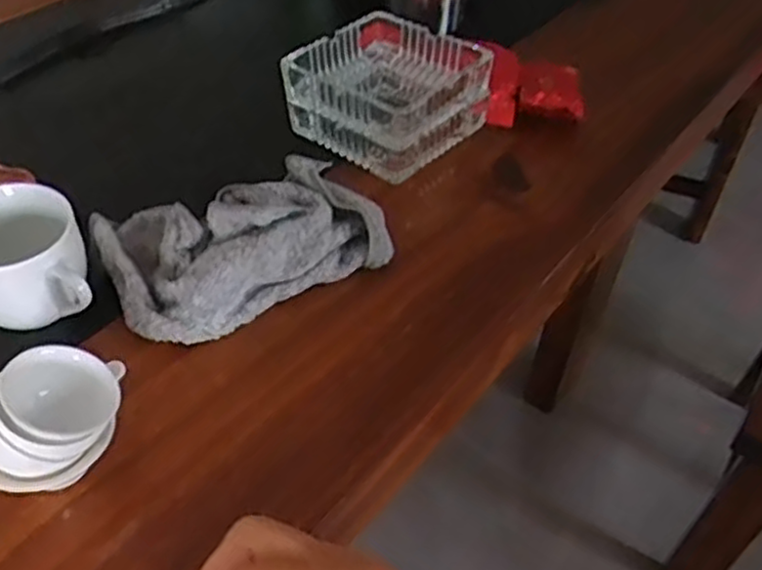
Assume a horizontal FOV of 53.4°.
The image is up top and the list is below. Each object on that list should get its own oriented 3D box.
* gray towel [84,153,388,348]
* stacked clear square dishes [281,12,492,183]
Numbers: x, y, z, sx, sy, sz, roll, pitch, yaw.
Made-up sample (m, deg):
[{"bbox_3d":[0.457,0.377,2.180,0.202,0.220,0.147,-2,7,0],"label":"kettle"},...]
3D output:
[{"bbox_3d":[-0.092,-0.032,0.499,0.170,0.051,0.110,-23,51,-24],"label":"gray towel"},{"bbox_3d":[0.003,-0.150,0.603,0.125,0.071,0.121,33,52,25],"label":"stacked clear square dishes"}]

